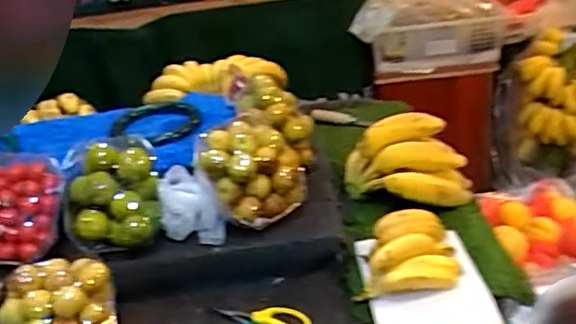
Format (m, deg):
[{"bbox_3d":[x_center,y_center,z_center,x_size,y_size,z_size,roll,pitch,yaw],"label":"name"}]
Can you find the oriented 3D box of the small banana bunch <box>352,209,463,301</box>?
[{"bbox_3d":[0.166,0.113,0.811,0.118,0.050,0.150,0,29,14],"label":"small banana bunch"}]

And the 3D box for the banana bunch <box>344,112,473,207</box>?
[{"bbox_3d":[0.184,-0.005,0.963,0.194,0.122,0.083,1,29,16],"label":"banana bunch"}]

